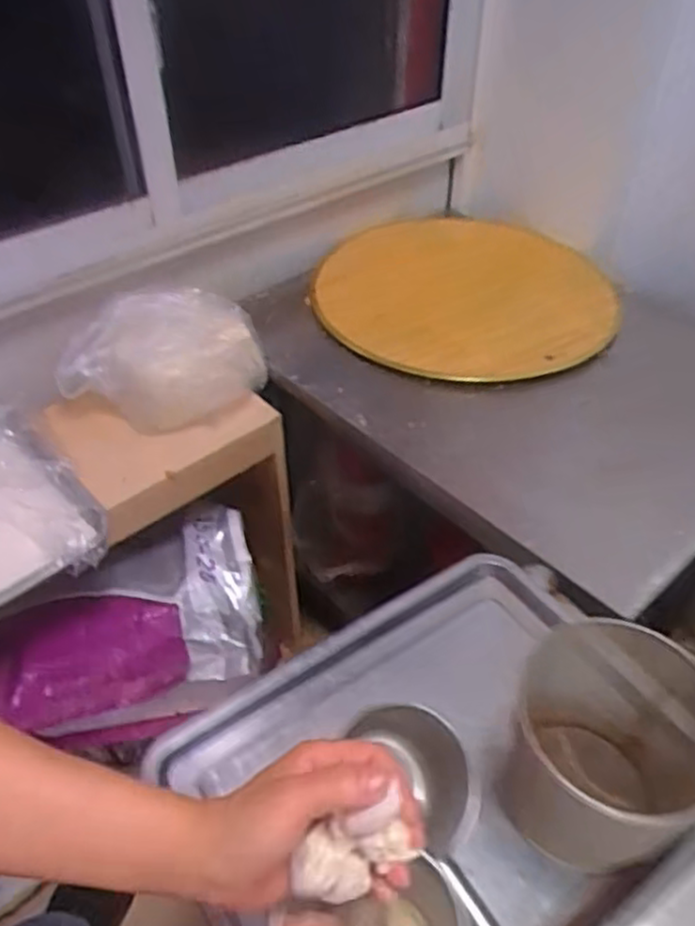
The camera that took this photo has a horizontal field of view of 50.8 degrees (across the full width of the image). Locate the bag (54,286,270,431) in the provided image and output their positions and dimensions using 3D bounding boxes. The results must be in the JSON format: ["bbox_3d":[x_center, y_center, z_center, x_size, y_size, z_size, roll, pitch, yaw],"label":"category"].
[{"bbox_3d":[-0.260,-0.152,1.036,0.276,0.116,0.151,-14,46,-15],"label":"bag"}]

